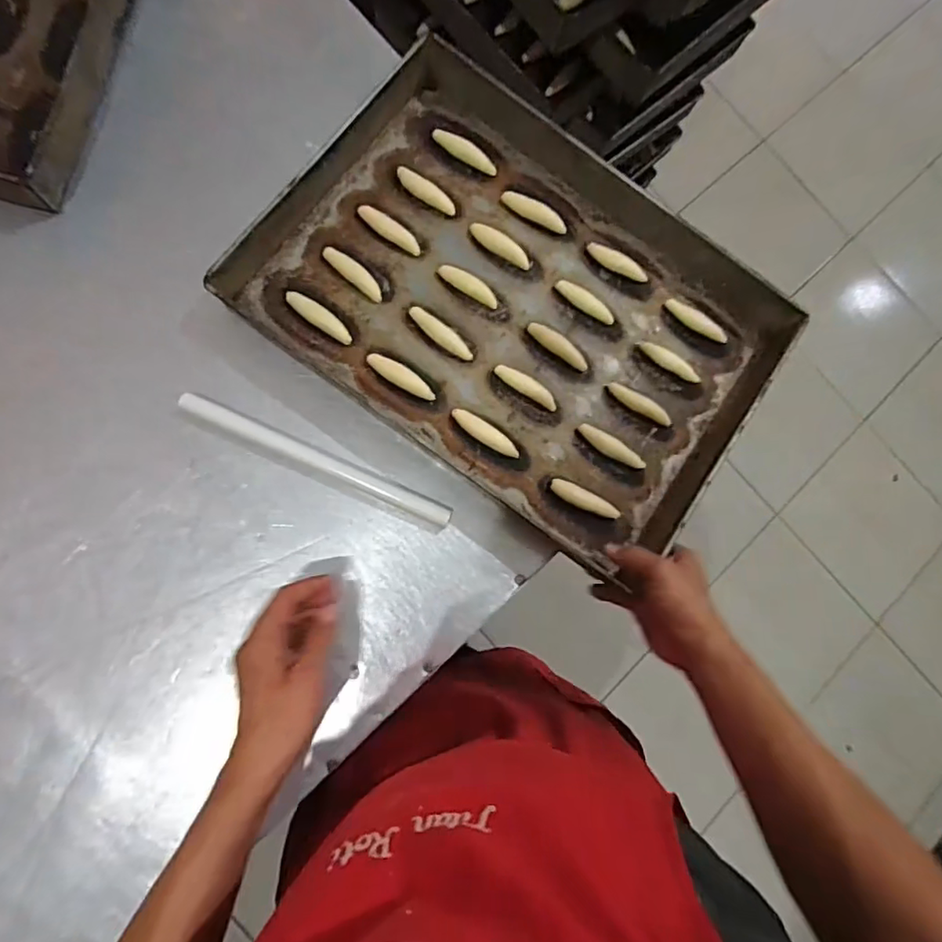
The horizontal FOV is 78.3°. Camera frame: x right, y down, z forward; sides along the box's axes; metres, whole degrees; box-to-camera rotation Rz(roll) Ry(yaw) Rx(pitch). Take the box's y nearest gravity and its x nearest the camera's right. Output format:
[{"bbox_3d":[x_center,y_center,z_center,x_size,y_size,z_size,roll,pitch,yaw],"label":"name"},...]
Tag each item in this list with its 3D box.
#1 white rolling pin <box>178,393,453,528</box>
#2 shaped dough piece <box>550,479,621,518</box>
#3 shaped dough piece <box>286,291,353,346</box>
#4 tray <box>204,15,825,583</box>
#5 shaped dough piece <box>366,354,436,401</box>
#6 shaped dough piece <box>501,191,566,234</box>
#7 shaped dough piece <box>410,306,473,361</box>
[{"bbox_3d":[-0.149,-0.010,0.573,0.276,0.026,0.023,25,79,-4],"label":"white rolling pin"},{"bbox_3d":[0.119,0.030,0.602,0.077,0.011,0.020,23,79,-5],"label":"shaped dough piece"},{"bbox_3d":[-0.158,-0.161,0.606,0.080,0.010,0.022,36,78,-2],"label":"shaped dough piece"},{"bbox_3d":[0.068,-0.175,0.610,0.520,0.069,0.381,36,82,-1],"label":"tray"},{"bbox_3d":[-0.071,-0.095,0.594,0.076,0.013,0.020,31,78,-3],"label":"shaped dough piece"},{"bbox_3d":[0.071,-0.287,0.637,0.077,0.010,0.023,23,79,-5],"label":"shaped dough piece"},{"bbox_3d":[-0.031,-0.144,0.606,0.078,0.011,0.020,41,78,-1],"label":"shaped dough piece"}]

